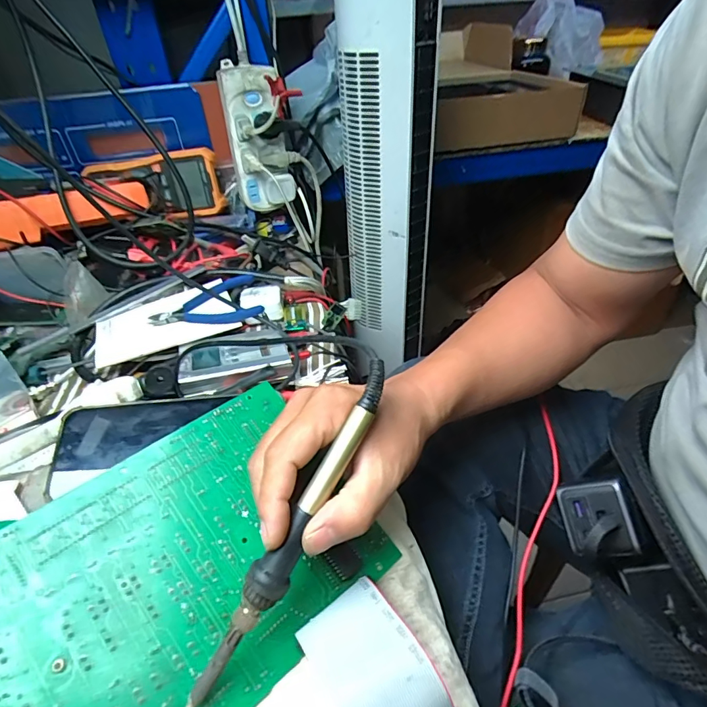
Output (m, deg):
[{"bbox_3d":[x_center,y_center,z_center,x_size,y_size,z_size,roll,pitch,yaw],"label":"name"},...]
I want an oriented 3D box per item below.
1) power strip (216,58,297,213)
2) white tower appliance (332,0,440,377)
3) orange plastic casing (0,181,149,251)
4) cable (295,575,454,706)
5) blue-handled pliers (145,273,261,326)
[{"bbox_3d":[-0.132,-0.290,0.617,0.084,0.177,0.058,-5,39,-3],"label":"power strip"},{"bbox_3d":[0.052,-0.276,0.716,0.132,0.638,0.115,-4,39,-2],"label":"white tower appliance"},{"bbox_3d":[-0.328,-0.158,0.502,0.177,0.043,0.033,-17,41,-17],"label":"orange plastic casing"},{"bbox_3d":[0.013,0.170,0.228,0.051,0.039,0.093,-24,43,-24],"label":"cable"},{"bbox_3d":[-0.160,-0.049,0.484,0.114,0.021,0.084,-13,40,-13],"label":"blue-handled pliers"}]

